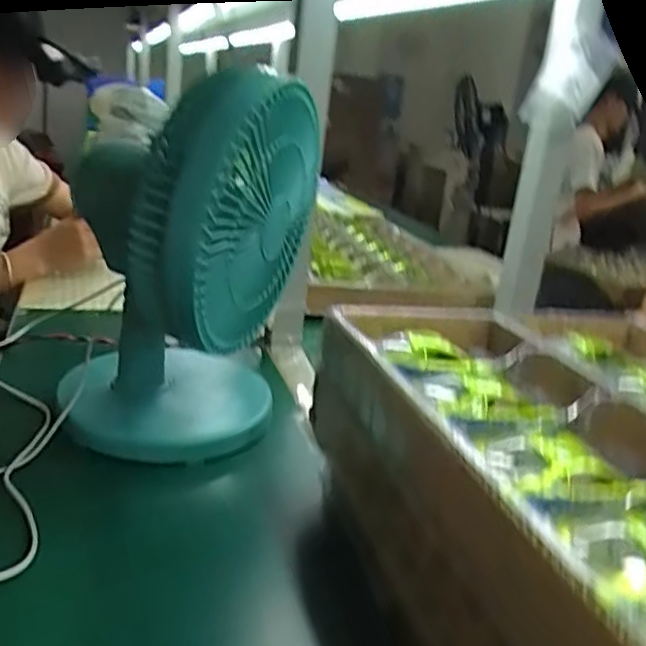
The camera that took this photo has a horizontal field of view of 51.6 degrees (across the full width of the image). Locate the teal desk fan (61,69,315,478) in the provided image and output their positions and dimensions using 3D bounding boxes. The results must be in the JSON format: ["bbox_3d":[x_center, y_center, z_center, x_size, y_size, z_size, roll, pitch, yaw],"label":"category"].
[{"bbox_3d":[-0.125,-0.053,0.579,0.174,0.298,0.231,10,18,9],"label":"teal desk fan"}]

